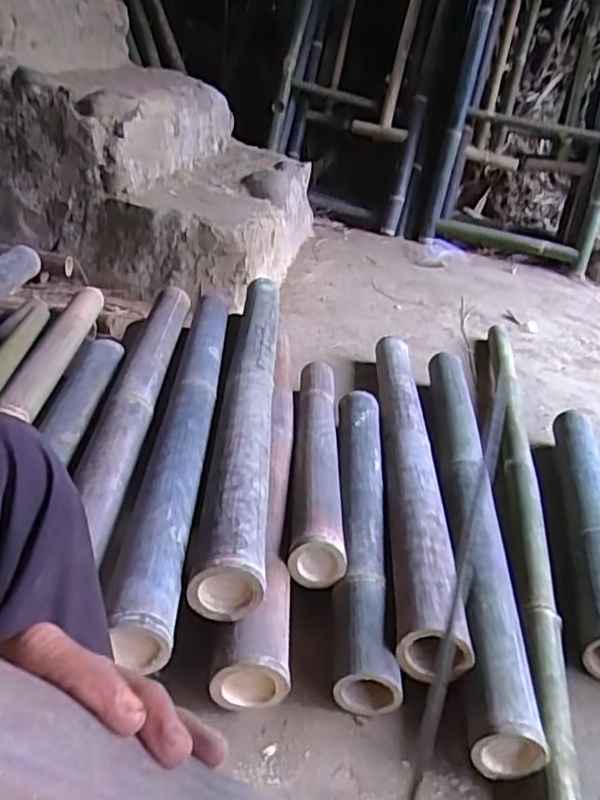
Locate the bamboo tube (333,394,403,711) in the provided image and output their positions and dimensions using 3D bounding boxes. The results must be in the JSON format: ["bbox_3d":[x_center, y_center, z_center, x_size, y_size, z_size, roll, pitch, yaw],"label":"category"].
[{"bbox_3d":[0.086,0.163,0.905,0.073,0.071,0.568,7,30,-1],"label":"bamboo tube"}]

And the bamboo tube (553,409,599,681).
[{"bbox_3d":[0.441,0.189,0.965,0.079,0.081,0.514,13,30,10],"label":"bamboo tube"}]

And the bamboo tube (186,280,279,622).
[{"bbox_3d":[-0.081,-0.014,1.032,0.085,0.072,0.846,6,30,-3],"label":"bamboo tube"}]

